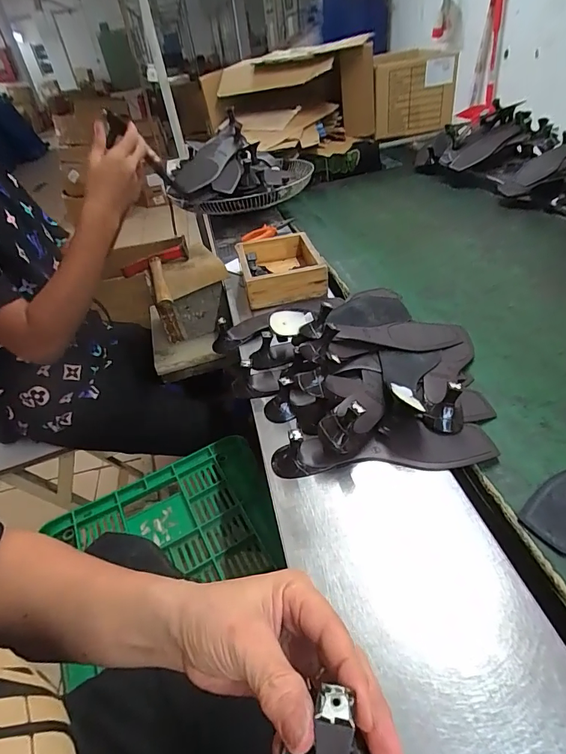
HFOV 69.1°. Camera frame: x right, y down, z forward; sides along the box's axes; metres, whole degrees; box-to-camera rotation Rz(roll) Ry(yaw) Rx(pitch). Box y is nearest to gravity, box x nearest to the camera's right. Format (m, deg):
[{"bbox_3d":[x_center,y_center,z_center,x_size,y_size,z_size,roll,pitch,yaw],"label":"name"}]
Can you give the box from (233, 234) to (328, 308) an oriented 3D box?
[{"bbox_3d":[-0.007,-0.212,0.811,0.154,0.059,0.204,-11,39,-6],"label":"box"}]

